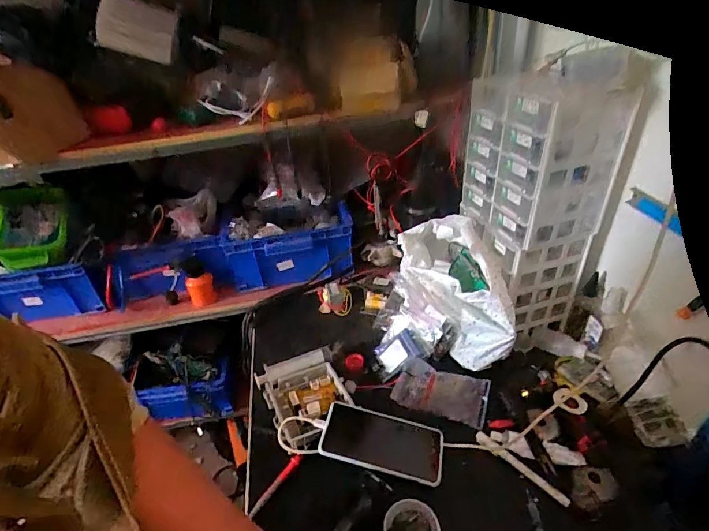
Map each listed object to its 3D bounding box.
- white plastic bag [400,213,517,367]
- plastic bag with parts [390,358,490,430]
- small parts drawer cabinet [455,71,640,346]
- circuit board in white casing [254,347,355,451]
[{"bbox_3d":[0.165,0.027,0.701,0.115,0.193,0.273,-15,36,-13],"label":"white plastic bag"},{"bbox_3d":[0.136,0.199,0.636,0.139,0.010,0.077,12,53,20],"label":"plastic bag with parts"},{"bbox_3d":[0.282,-0.093,0.660,0.149,0.377,0.176,-11,35,-9],"label":"small parts drawer cabinet"},{"bbox_3d":[-0.077,0.213,0.639,0.125,0.045,0.164,-15,36,-15],"label":"circuit board in white casing"}]

